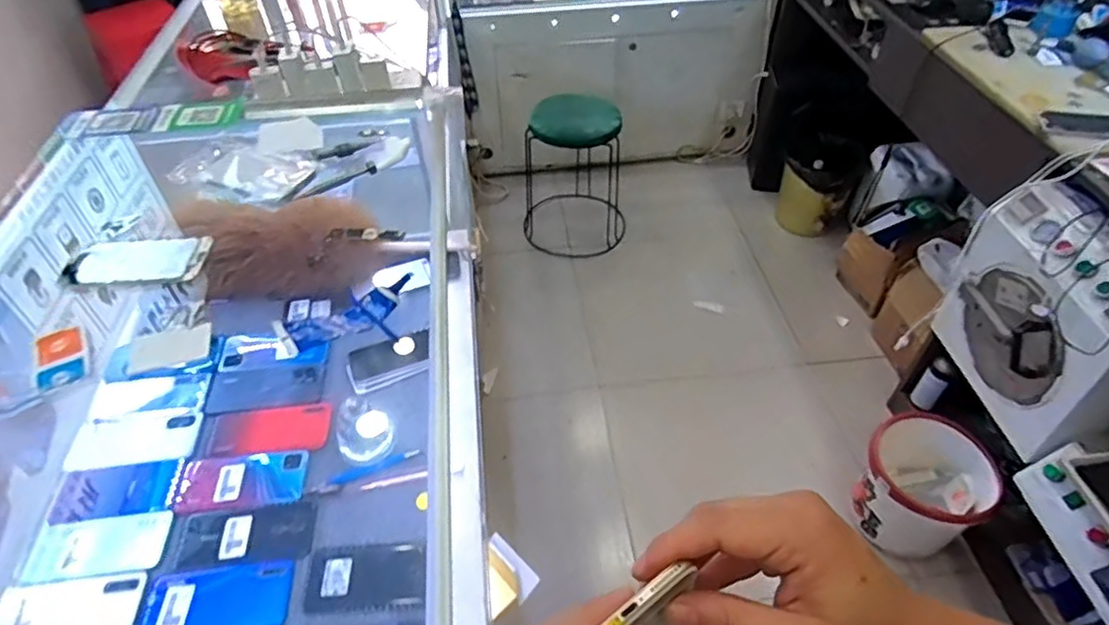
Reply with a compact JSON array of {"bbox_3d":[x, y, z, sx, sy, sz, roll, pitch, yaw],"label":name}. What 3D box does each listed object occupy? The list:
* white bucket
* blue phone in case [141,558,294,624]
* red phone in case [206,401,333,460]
[{"bbox_3d":[0.782,0.375,1.381,0.242,0.211,0.241,0,47,0],"label":"white bucket"},{"bbox_3d":[-0.387,0.332,0.734,0.158,0.007,0.082,-6,47,-5],"label":"blue phone in case"},{"bbox_3d":[-0.396,0.161,0.888,0.161,0.007,0.072,-7,47,-6],"label":"red phone in case"}]

